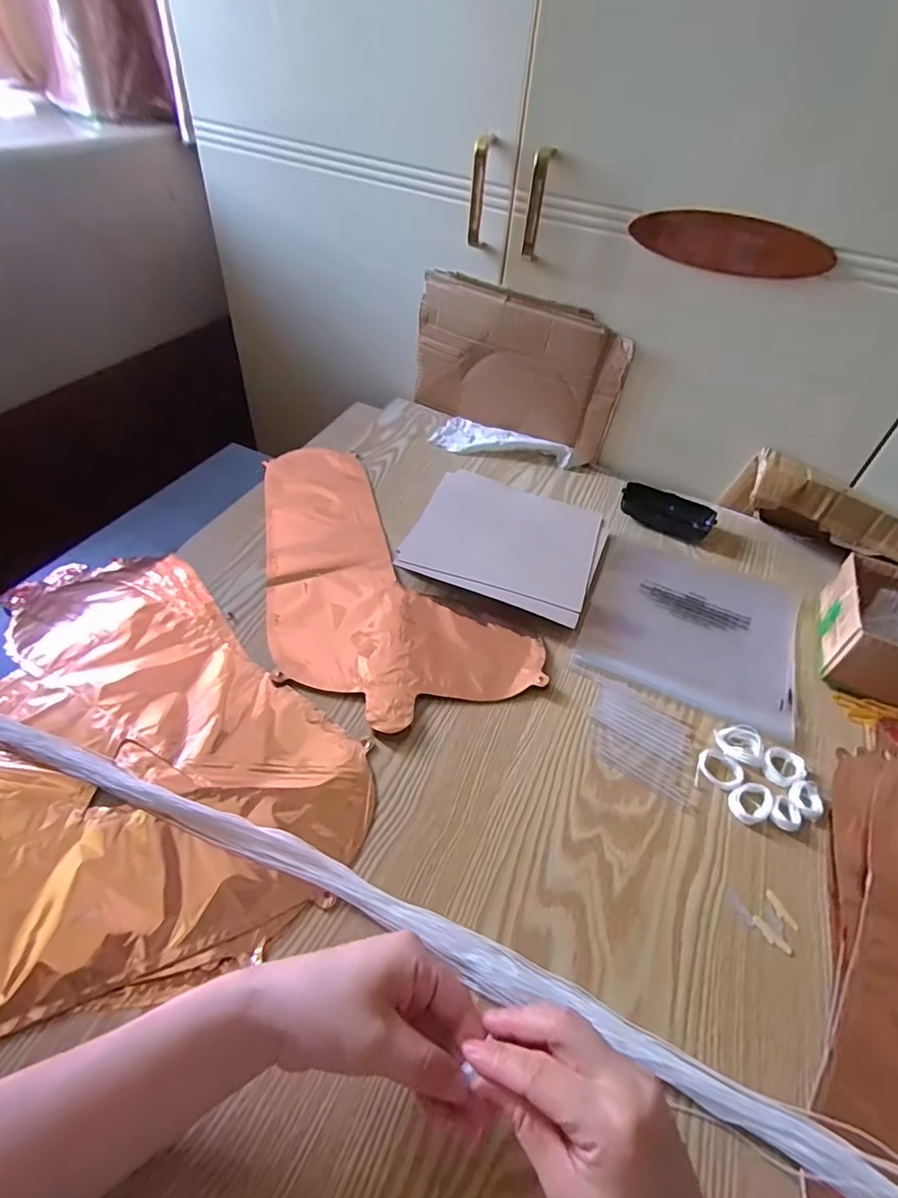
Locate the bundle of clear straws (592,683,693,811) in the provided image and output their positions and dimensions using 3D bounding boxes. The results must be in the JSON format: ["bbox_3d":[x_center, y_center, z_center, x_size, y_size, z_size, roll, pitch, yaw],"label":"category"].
[{"bbox_3d":[0.165,0.119,0.475,0.091,0.004,0.075,27,51,18],"label":"bundle of clear straws"}]

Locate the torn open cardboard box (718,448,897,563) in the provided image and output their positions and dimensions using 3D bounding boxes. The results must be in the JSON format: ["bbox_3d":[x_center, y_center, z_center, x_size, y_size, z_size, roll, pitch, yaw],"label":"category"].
[{"bbox_3d":[0.456,-0.089,0.640,0.251,0.079,0.061,22,49,14],"label":"torn open cardboard box"}]

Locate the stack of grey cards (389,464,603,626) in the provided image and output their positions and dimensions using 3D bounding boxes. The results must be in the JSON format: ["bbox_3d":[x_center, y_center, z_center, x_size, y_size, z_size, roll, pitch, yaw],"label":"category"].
[{"bbox_3d":[0.066,-0.065,0.615,0.193,0.026,0.170,20,49,13],"label":"stack of grey cards"}]

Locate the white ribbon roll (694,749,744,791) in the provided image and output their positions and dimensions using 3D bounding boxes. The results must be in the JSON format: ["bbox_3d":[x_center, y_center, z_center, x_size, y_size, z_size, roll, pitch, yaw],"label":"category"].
[{"bbox_3d":[0.221,0.141,0.457,0.035,0.006,0.038,3,47,-3],"label":"white ribbon roll"}]

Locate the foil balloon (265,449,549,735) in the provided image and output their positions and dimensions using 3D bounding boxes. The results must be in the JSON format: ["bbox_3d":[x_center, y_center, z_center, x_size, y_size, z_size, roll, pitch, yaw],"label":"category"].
[{"bbox_3d":[-0.099,-0.038,0.586,0.211,0.009,0.404,-19,52,-22],"label":"foil balloon"}]

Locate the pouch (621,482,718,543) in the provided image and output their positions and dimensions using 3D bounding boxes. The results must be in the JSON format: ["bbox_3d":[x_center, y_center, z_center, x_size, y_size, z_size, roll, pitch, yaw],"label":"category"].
[{"bbox_3d":[0.264,-0.107,0.677,0.107,0.026,0.052,22,49,14],"label":"pouch"}]

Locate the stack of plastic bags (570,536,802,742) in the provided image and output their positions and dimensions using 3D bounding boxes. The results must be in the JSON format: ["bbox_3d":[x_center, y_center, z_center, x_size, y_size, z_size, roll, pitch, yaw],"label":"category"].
[{"bbox_3d":[0.244,0.027,0.569,0.199,0.011,0.201,21,49,13],"label":"stack of plastic bags"}]

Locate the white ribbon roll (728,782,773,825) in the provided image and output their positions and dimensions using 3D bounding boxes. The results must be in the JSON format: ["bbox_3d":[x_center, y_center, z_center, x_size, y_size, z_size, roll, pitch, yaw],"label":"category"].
[{"bbox_3d":[0.238,0.160,0.441,0.035,0.007,0.028,-23,54,-25],"label":"white ribbon roll"}]

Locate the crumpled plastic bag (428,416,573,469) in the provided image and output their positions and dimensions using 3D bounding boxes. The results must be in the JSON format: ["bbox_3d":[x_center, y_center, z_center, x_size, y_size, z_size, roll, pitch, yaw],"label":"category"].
[{"bbox_3d":[0.074,-0.218,0.771,0.189,0.020,0.083,15,48,8],"label":"crumpled plastic bag"}]

